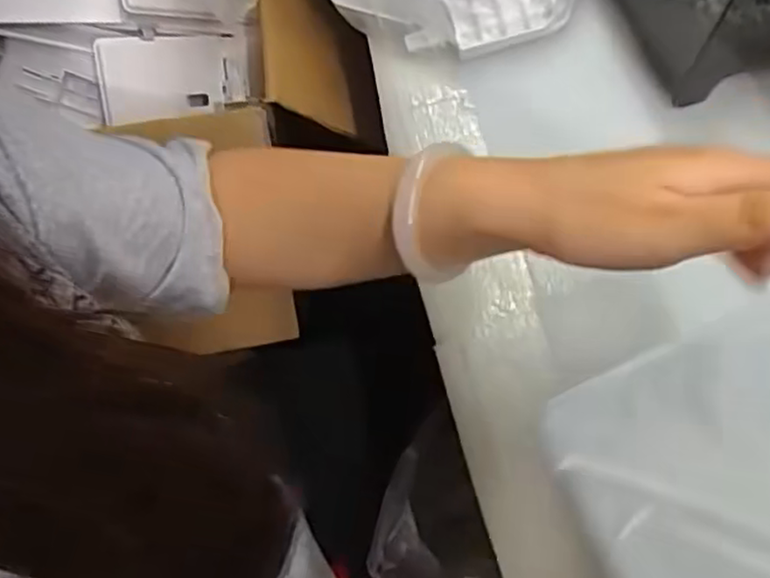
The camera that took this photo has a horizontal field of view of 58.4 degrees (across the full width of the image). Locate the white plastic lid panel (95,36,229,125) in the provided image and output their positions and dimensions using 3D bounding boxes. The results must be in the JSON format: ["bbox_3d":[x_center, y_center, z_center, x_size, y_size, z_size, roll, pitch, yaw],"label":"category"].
[{"bbox_3d":[-0.190,-0.183,0.603,0.111,0.008,0.069,-9,105,-18],"label":"white plastic lid panel"}]

